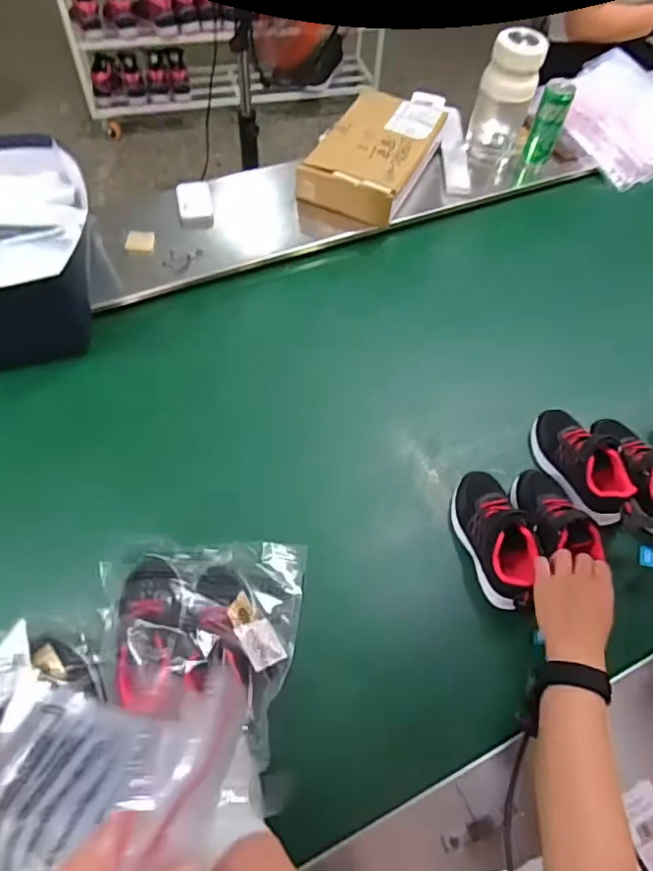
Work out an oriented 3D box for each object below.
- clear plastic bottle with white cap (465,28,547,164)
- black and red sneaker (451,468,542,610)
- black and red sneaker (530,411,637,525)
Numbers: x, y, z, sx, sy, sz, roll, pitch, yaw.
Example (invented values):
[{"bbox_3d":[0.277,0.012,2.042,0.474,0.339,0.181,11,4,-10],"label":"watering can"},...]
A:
[{"bbox_3d":[0.335,-0.632,1.056,0.100,0.211,0.074,13,57,5],"label":"clear plastic bottle with white cap"},{"bbox_3d":[0.209,0.130,0.697,0.070,0.078,0.181,-12,59,-11],"label":"black and red sneaker"},{"bbox_3d":[0.342,0.034,0.765,0.083,0.078,0.165,-16,60,-14],"label":"black and red sneaker"}]

